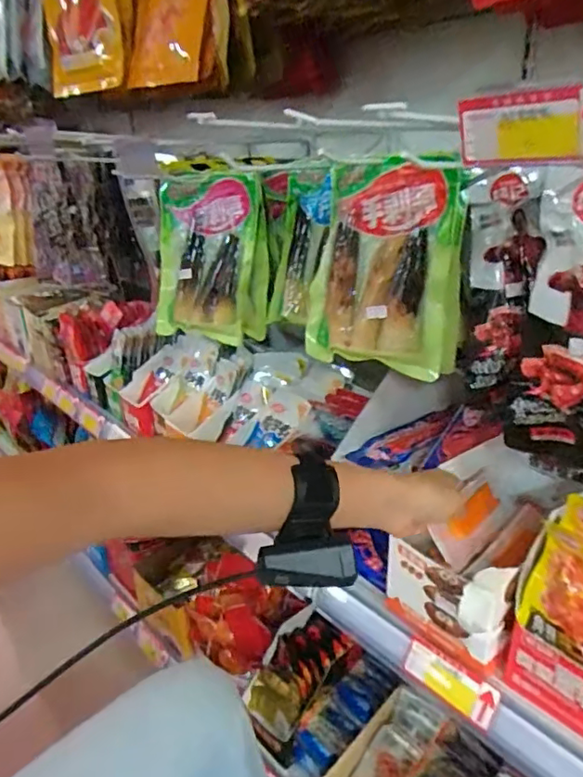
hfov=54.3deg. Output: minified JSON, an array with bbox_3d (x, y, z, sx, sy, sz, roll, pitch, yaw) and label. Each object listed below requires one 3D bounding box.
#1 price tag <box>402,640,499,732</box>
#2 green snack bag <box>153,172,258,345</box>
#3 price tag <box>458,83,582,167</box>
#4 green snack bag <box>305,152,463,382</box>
[{"bbox_3d":[0.138,0.258,0.501,0.086,0.035,0.004,19,-4,43],"label":"price tag"},{"bbox_3d":[-0.113,-0.169,0.742,0.148,0.204,0.027,8,8,29],"label":"green snack bag"},{"bbox_3d":[0.135,-0.147,0.321,0.009,0.038,0.087,-29,32,-33],"label":"price tag"},{"bbox_3d":[0.087,-0.120,0.562,0.146,0.193,0.056,15,29,35],"label":"green snack bag"}]

